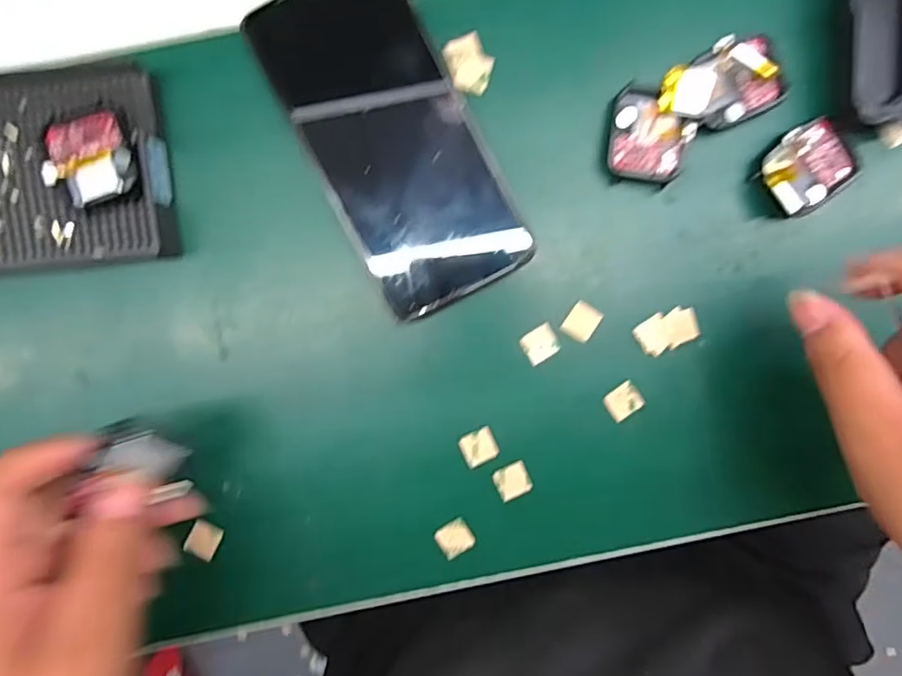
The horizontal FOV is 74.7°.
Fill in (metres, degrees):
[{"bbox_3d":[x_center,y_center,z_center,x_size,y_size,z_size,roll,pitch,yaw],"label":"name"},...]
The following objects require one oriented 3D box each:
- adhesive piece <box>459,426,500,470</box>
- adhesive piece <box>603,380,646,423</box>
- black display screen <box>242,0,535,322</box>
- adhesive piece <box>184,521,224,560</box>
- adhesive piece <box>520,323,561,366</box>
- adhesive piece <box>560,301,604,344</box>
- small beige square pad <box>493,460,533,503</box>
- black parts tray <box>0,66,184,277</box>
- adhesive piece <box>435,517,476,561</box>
[{"bbox_3d":[0.015,0.056,0.304,0.018,0.004,0.017,-26,94,0],"label":"adhesive piece"},{"bbox_3d":[0.089,0.033,0.303,0.019,0.004,0.015,-35,93,1],"label":"adhesive piece"},{"bbox_3d":[-0.027,-0.094,0.281,0.076,0.005,0.159,-29,96,-3],"label":"black display screen"},{"bbox_3d":[-0.128,0.104,0.305,0.015,0.004,0.017,25,92,-3],"label":"adhesive piece"},{"bbox_3d":[0.046,0.003,0.301,0.018,0.004,0.016,-32,93,0],"label":"adhesive piece"},{"bbox_3d":[0.067,-0.008,0.300,0.015,0.004,0.018,32,92,-3],"label":"adhesive piece"},{"bbox_3d":[0.033,0.074,0.305,0.018,0.004,0.017,-24,94,0],"label":"small beige square pad"},{"bbox_3d":[-0.206,-0.076,0.279,0.137,0.024,0.088,-6,93,-1],"label":"black parts tray"},{"bbox_3d":[0.003,0.105,0.307,0.019,0.004,0.017,-34,93,1],"label":"adhesive piece"}]

